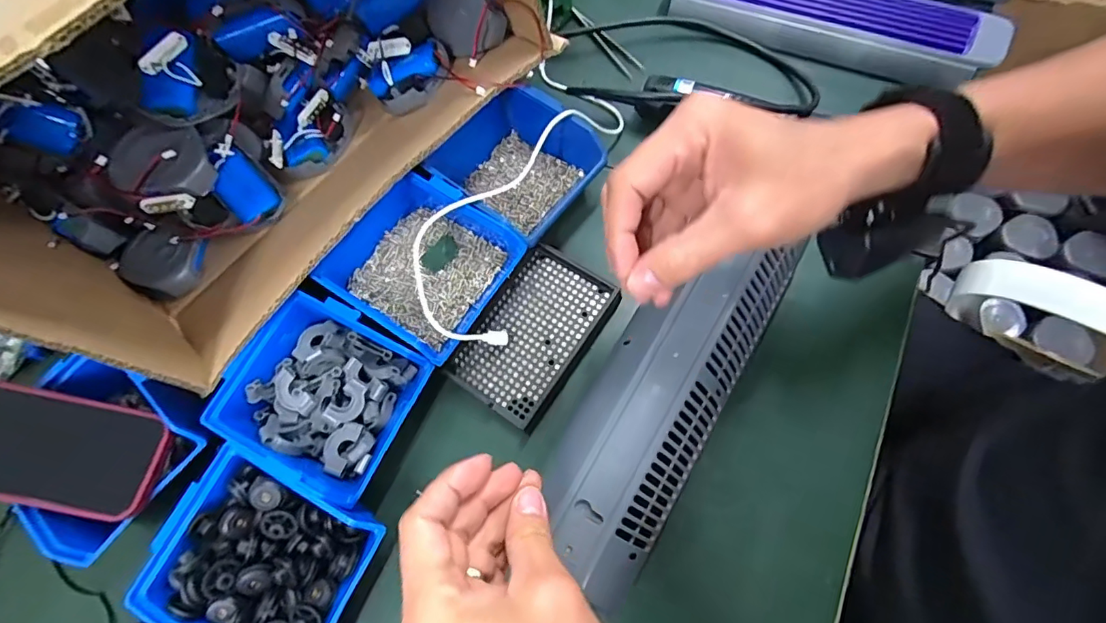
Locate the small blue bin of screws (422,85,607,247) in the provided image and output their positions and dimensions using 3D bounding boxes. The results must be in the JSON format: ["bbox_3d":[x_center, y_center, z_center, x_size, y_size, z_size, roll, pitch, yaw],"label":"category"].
[{"bbox_3d":[-0.034,-0.129,0.447,0.134,0.062,0.116,37,80,15],"label":"small blue bin of screws"}]

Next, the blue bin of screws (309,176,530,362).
[{"bbox_3d":[-0.105,-0.038,0.419,0.131,0.058,0.118,30,78,13],"label":"blue bin of screws"}]

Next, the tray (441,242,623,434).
[{"bbox_3d":[-0.016,0.016,0.409,0.086,0.012,0.133,32,78,16],"label":"tray"}]

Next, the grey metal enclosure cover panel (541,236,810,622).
[{"bbox_3d":[0.081,0.044,0.333,0.084,0.049,0.247,33,74,9],"label":"grey metal enclosure cover panel"}]

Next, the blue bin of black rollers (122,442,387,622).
[{"bbox_3d":[-0.199,0.173,0.362,0.138,0.064,0.118,23,77,12],"label":"blue bin of black rollers"}]

